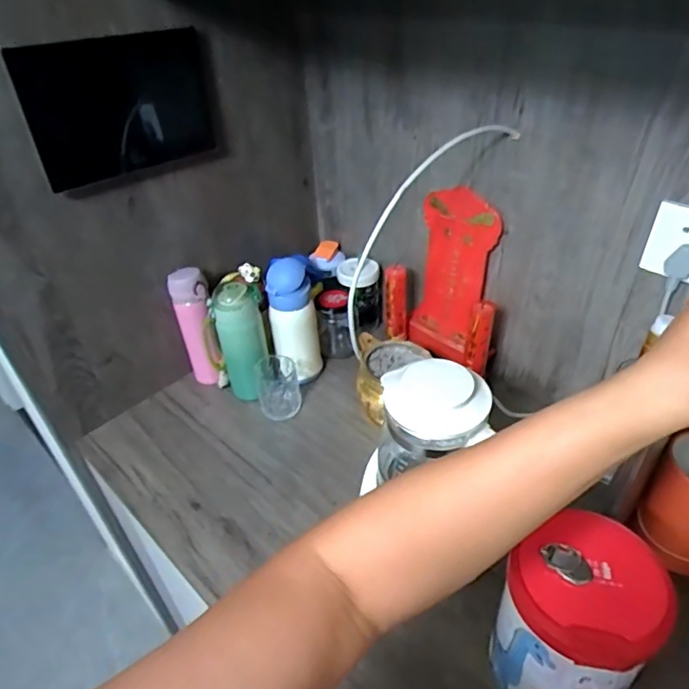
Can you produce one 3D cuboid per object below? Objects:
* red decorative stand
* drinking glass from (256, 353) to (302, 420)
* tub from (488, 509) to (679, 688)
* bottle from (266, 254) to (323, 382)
[{"bbox_3d":[0.168,-0.093,0.855,0.087,0.267,0.203,-31,45,-30],"label":"red decorative stand"},{"bbox_3d":[-0.110,0.072,0.882,0.068,0.083,0.074,-3,38,2],"label":"drinking glass"},{"bbox_3d":[0.211,0.269,0.496,0.114,0.191,0.113,-3,38,2],"label":"tub"},{"bbox_3d":[-0.084,-0.033,0.879,0.078,0.206,0.064,-7,38,-4],"label":"bottle"}]

